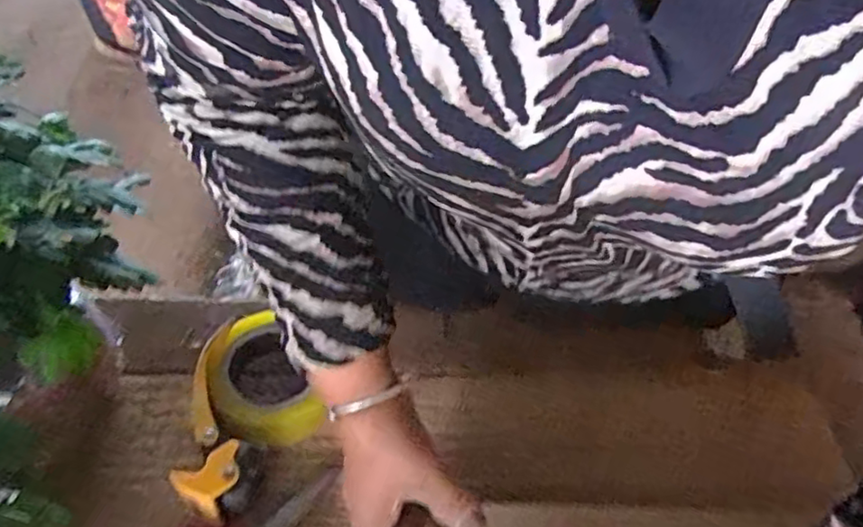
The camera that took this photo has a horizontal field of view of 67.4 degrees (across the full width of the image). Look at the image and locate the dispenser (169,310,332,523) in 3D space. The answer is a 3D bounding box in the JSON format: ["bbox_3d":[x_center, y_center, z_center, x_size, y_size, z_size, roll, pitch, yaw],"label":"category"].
[{"bbox_3d":[-0.148,0.131,0.537,0.097,0.059,0.164,-1,51,-4],"label":"dispenser"}]

